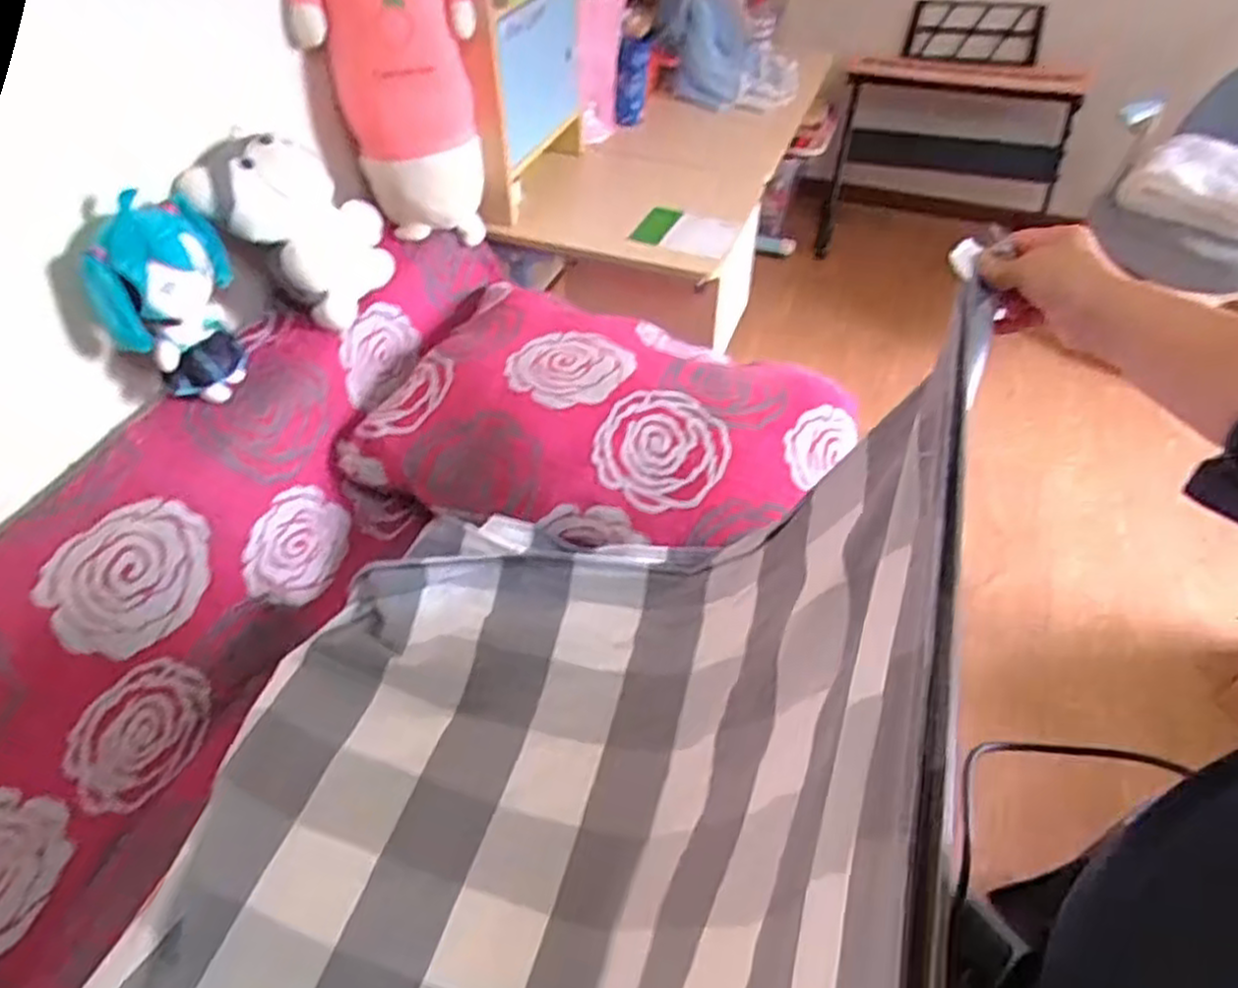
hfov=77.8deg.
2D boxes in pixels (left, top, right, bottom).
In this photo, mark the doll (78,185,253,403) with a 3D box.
[{"bbox_3d":[-0.574,-0.252,1.000,0.099,0.254,0.153,-1,47,0],"label":"doll"}]

